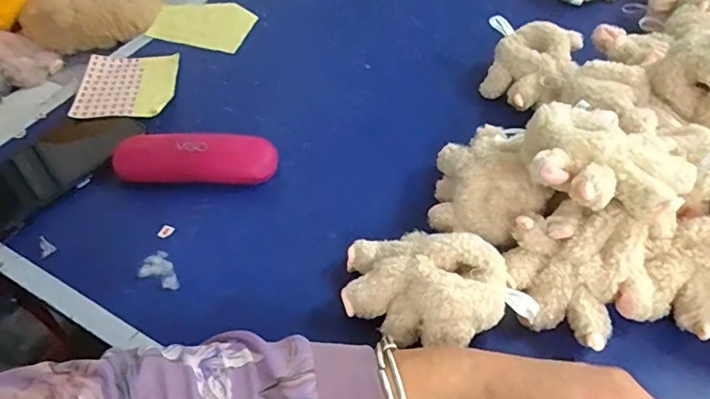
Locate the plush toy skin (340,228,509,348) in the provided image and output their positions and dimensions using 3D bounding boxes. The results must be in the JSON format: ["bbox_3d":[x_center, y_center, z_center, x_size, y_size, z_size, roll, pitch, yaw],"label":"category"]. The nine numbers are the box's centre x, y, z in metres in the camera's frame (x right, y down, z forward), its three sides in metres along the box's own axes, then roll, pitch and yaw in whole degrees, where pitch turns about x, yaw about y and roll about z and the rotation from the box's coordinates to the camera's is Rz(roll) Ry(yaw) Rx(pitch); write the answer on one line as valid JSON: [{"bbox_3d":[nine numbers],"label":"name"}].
[{"bbox_3d":[0.048,0.069,0.372,0.121,0.064,0.078,12,52,9],"label":"plush toy skin"}]

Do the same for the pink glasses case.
[{"bbox_3d":[-0.154,-0.039,0.482,0.151,0.037,0.042,-1,51,-1],"label":"pink glasses case"}]

